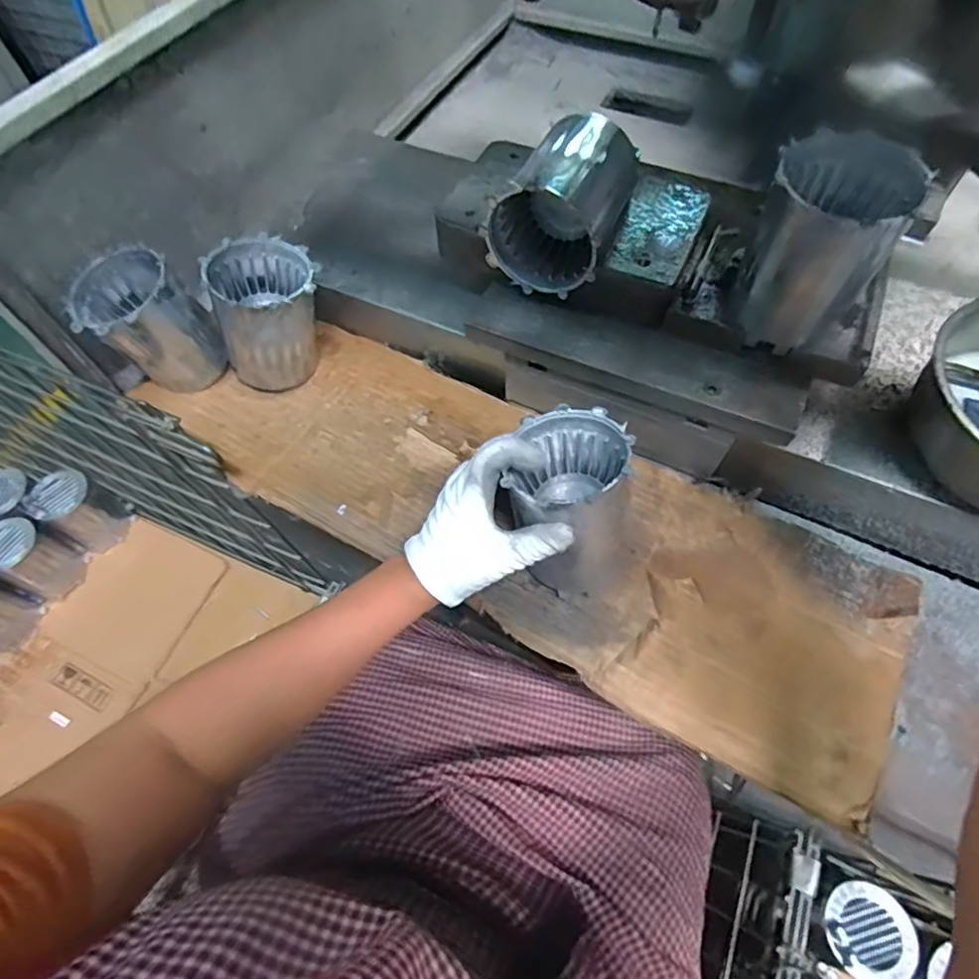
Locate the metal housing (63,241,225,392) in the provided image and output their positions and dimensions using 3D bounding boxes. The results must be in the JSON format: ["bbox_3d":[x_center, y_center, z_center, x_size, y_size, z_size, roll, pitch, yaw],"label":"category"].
[{"bbox_3d":[-0.334,-0.162,0.564,0.102,0.118,0.094,-28,65,-12],"label":"metal housing"}]

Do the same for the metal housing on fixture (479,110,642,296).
[{"bbox_3d":[0.064,-0.243,0.472,0.090,0.095,0.125,20,65,12],"label":"metal housing on fixture"}]

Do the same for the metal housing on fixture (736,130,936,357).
[{"bbox_3d":[0.240,-0.176,0.426,0.087,0.133,0.092,27,66,15],"label":"metal housing on fixture"}]

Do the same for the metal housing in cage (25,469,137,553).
[{"bbox_3d":[-0.665,0.036,0.931,0.096,0.122,0.096,29,67,16],"label":"metal housing in cage"}]

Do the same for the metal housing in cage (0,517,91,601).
[{"bbox_3d":[-0.717,0.110,0.889,0.095,0.119,0.092,19,65,12],"label":"metal housing in cage"}]

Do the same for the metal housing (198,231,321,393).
[{"bbox_3d":[-0.215,-0.167,0.560,0.109,0.117,0.092,-39,68,-17],"label":"metal housing"}]

